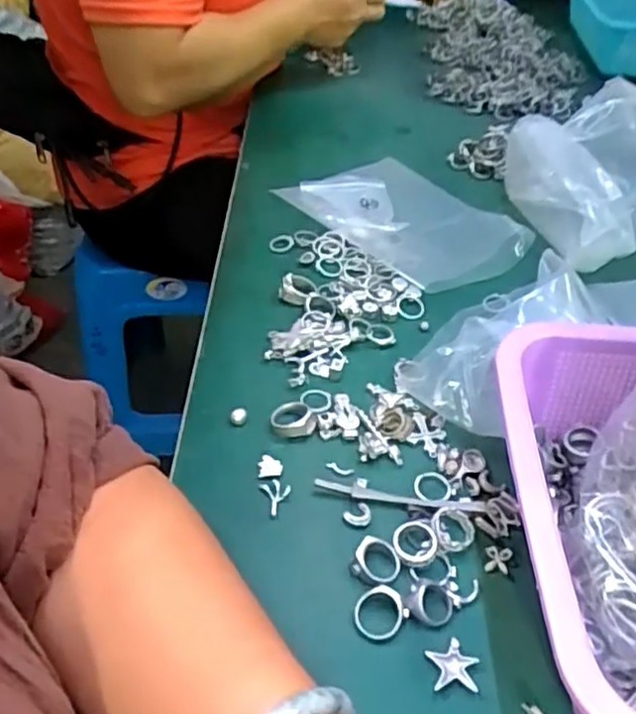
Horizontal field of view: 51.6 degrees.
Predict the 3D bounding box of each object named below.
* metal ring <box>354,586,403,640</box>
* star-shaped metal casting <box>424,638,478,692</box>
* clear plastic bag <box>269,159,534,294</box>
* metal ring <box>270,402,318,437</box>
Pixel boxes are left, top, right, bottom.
[{"bbox_3d":[0.030,0.125,0.323,0.025,0.004,0.023,-2,60,3],"label":"metal ring"},{"bbox_3d":[0.063,0.144,0.307,0.022,0.004,0.022,-6,44,-9],"label":"star-shaped metal casting"},{"bbox_3d":[0.073,-0.126,0.579,0.138,0.027,0.197,-30,53,-30],"label":"clear plastic bag"},{"bbox_3d":[-0.016,0.038,0.413,0.027,0.009,0.027,2,44,-1],"label":"metal ring"}]

